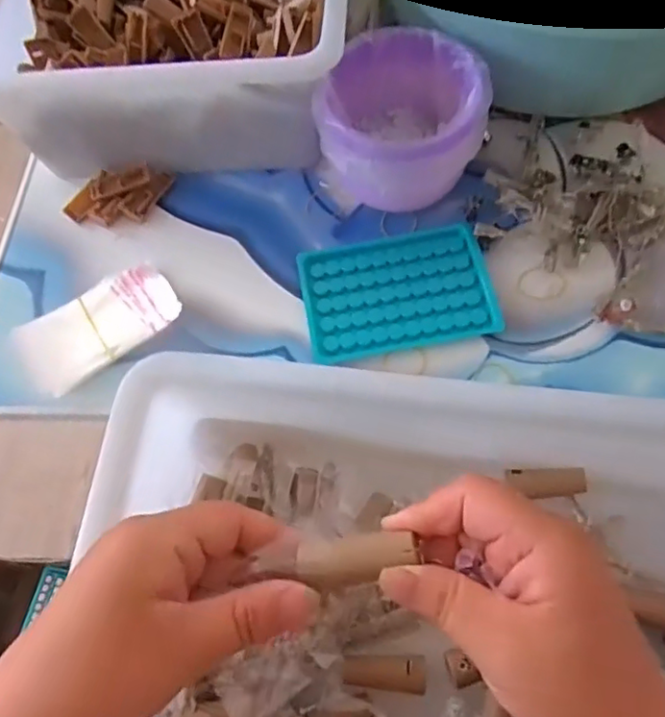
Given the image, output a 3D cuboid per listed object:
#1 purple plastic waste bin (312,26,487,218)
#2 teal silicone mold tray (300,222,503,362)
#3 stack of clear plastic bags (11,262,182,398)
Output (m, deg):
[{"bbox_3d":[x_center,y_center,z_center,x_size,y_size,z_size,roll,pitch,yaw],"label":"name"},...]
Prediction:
[{"bbox_3d":[0.047,-0.165,0.447,0.114,0.081,0.104,-36,66,-12],"label":"purple plastic waste bin"},{"bbox_3d":[0.046,-0.050,0.449,0.131,0.012,0.096,-11,64,1],"label":"teal silicone mold tray"},{"bbox_3d":[-0.170,-0.024,0.449,0.114,0.009,0.064,-36,66,-11],"label":"stack of clear plastic bags"}]

